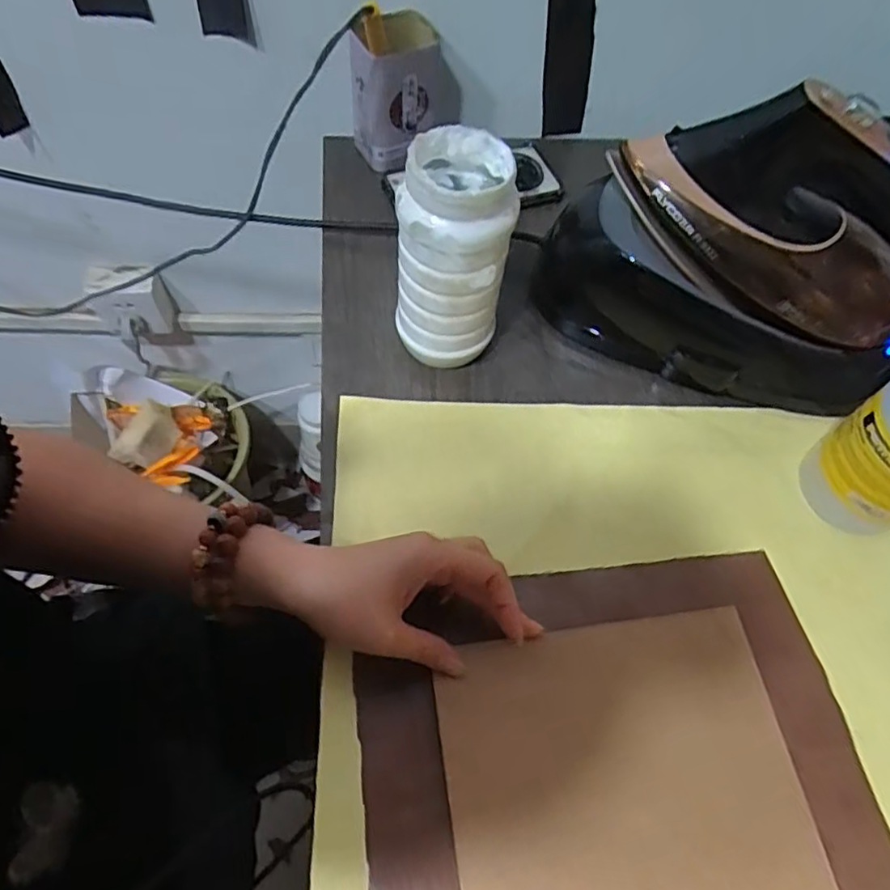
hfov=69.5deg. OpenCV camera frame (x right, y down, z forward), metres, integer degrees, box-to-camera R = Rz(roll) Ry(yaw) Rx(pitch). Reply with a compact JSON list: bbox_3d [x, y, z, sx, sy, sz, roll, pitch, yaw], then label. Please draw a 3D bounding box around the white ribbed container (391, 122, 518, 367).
[{"bbox_3d":[0.004,-0.129,0.458,0.073,0.179,0.069,3,61,-2],"label":"white ribbed container"}]

